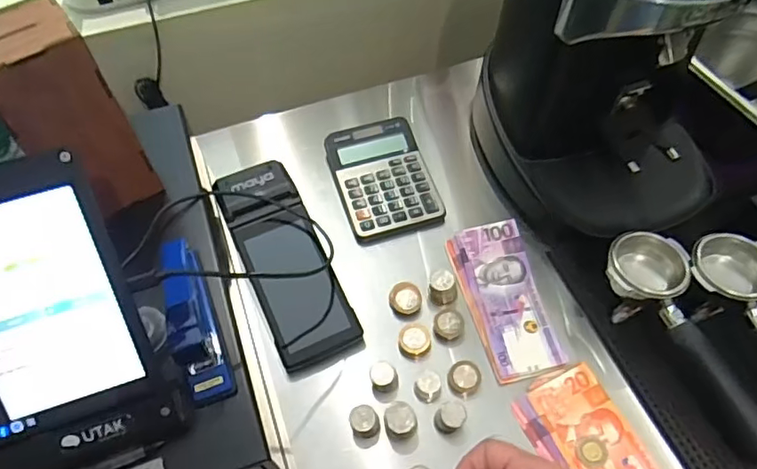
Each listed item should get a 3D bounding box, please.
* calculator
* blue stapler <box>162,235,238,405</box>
[{"bbox_3d":[0.005,-0.066,0.633,0.105,0.018,0.148,-15,59,-9],"label":"calculator"},{"bbox_3d":[-0.146,0.062,0.434,0.030,0.045,0.135,-19,60,-11],"label":"blue stapler"}]

